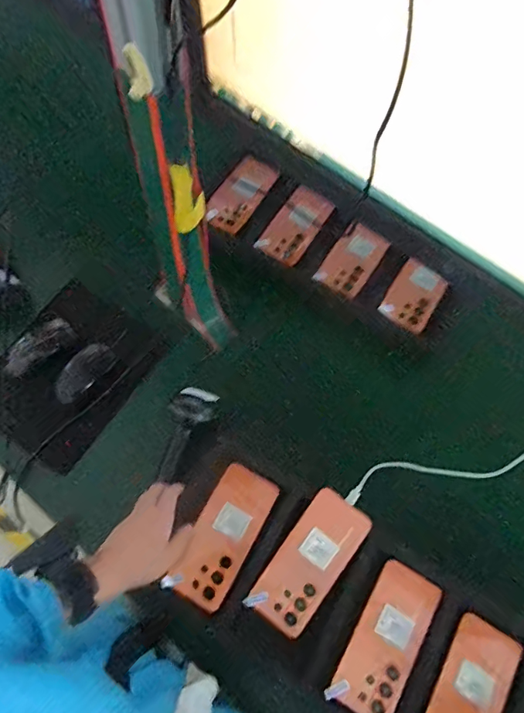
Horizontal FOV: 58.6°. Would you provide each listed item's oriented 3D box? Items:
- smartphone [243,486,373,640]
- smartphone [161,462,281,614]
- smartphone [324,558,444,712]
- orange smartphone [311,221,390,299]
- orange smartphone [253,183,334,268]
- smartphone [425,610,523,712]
[{"bbox_3d":[0.062,0.260,0.592,0.079,0.015,0.173,36,70,10],"label":"smartphone"},{"bbox_3d":[-0.049,0.231,0.603,0.077,0.005,0.172,28,69,7],"label":"smartphone"},{"bbox_3d":[0.155,0.350,0.574,0.078,0.014,0.175,31,69,9],"label":"smartphone"},{"bbox_3d":[0.153,-0.163,0.778,0.076,0.012,0.136,34,75,9],"label":"orange smartphone"},{"bbox_3d":[0.059,-0.226,0.804,0.077,0.006,0.151,33,75,8],"label":"orange smartphone"},{"bbox_3d":[0.248,0.407,0.555,0.079,0.007,0.172,30,69,13],"label":"smartphone"}]

